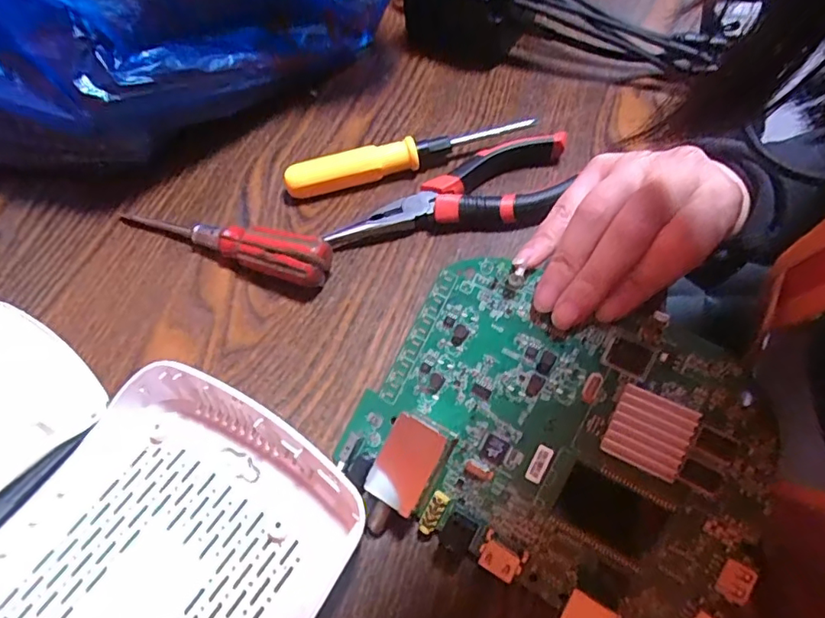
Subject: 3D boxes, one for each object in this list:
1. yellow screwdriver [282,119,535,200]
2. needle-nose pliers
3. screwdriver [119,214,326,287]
[{"bbox_3d":[-0.001,-0.096,0.338,0.154,0.020,0.015,-16,59,-7],"label":"yellow screwdriver"},{"bbox_3d":[0.023,-0.067,0.321,0.145,0.019,0.050,-11,58,-4],"label":"needle-nose pliers"},{"bbox_3d":[-0.108,-0.039,0.310,0.135,0.025,0.024,16,60,12],"label":"screwdriver"}]

